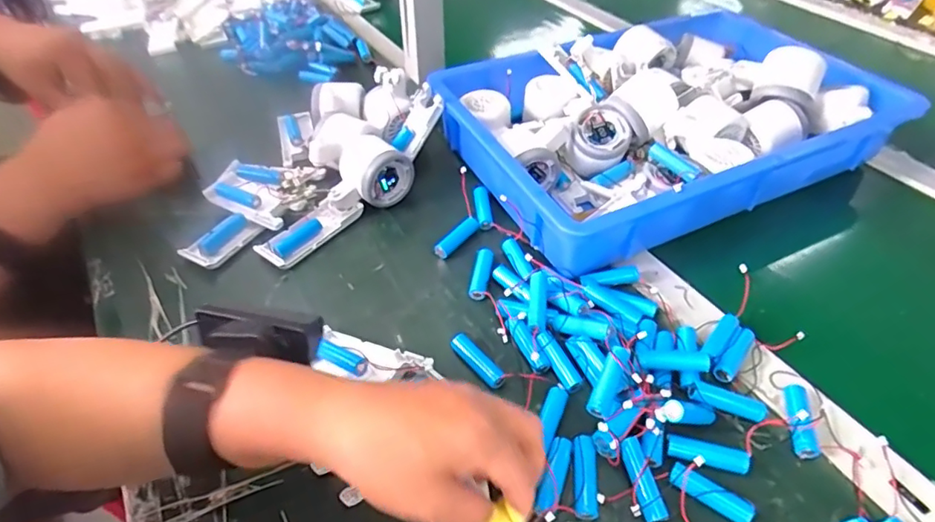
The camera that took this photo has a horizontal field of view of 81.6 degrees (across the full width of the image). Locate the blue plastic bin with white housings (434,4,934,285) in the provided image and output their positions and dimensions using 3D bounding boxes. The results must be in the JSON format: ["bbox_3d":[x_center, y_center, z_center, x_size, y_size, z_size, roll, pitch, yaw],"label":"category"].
[{"bbox_3d":[0.207,-0.155,0.572,0.427,0.095,0.275,-20,48,-17],"label":"blue plastic bin with white housings"}]

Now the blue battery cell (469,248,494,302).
[{"bbox_3d":[0.012,0.011,0.476,0.015,0.015,0.053,6,46,8],"label":"blue battery cell"}]

